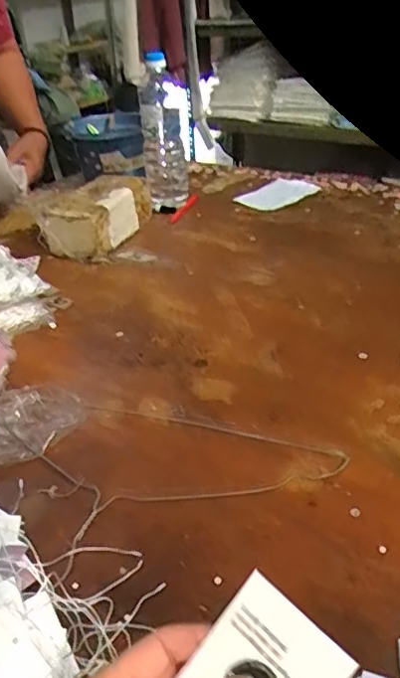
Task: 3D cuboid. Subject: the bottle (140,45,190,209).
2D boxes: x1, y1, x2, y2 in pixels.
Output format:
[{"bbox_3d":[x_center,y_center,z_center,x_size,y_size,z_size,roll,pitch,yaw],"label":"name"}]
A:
[{"bbox_3d":[-0.066,-0.366,1.067,0.076,0.268,0.082,-6,32,-3],"label":"bottle"}]

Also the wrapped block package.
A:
[{"bbox_3d":[-0.173,-0.217,1.000,0.099,0.101,0.203,9,34,20],"label":"wrapped block package"}]

